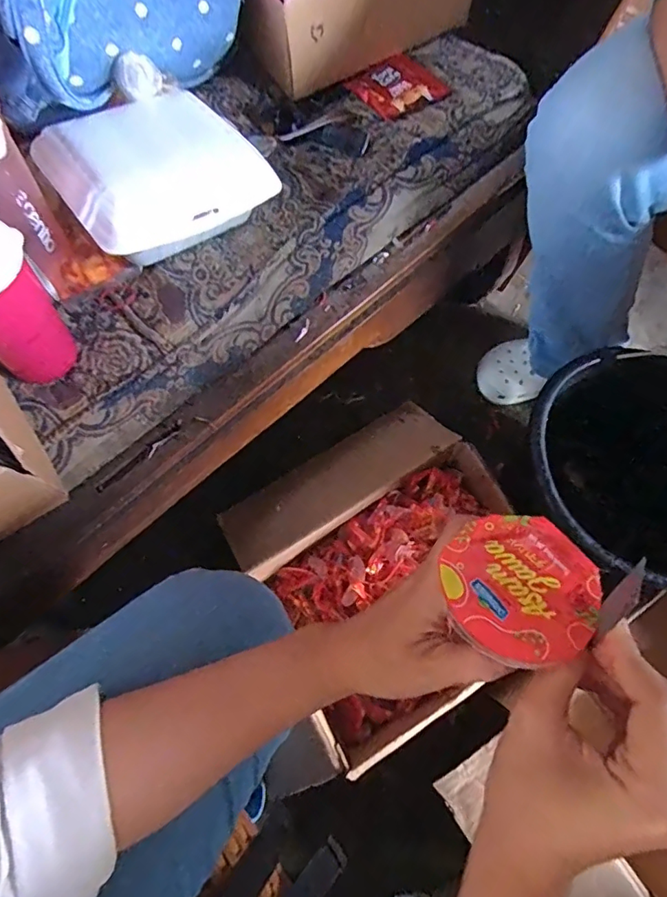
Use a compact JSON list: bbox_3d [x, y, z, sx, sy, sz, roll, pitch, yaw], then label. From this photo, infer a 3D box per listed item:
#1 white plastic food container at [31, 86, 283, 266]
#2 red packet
[{"bbox_3d":[-0.171,-0.267,0.495,0.179,0.080,0.181,-38,75,-12],"label":"white plastic food container"},{"bbox_3d":[0.076,-0.426,0.594,0.088,0.010,0.091,-32,74,-10],"label":"red packet"}]

